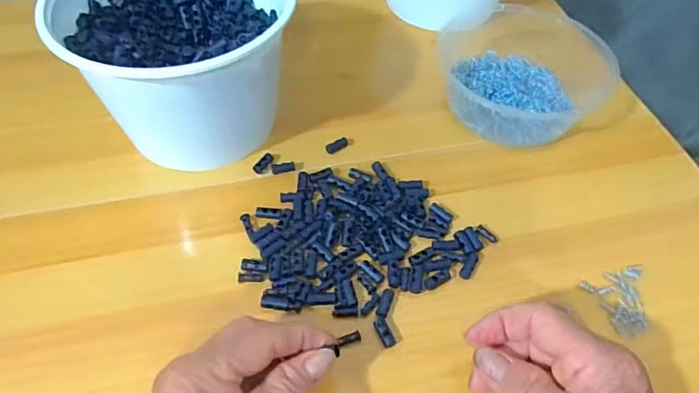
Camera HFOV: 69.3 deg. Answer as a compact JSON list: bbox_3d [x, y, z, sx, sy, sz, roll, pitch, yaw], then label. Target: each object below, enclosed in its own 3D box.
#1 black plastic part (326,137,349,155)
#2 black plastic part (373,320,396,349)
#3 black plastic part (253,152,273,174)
[{"bbox_3d":[-0.010,-0.042,0.410,0.019,0.005,0.008,-28,59,-22],"label":"black plastic part"},{"bbox_3d":[0.022,0.084,0.313,0.008,0.004,0.018,-17,55,-16],"label":"black plastic part"},{"bbox_3d":[-0.067,-0.025,0.392,0.008,0.005,0.020,25,55,15],"label":"black plastic part"}]

